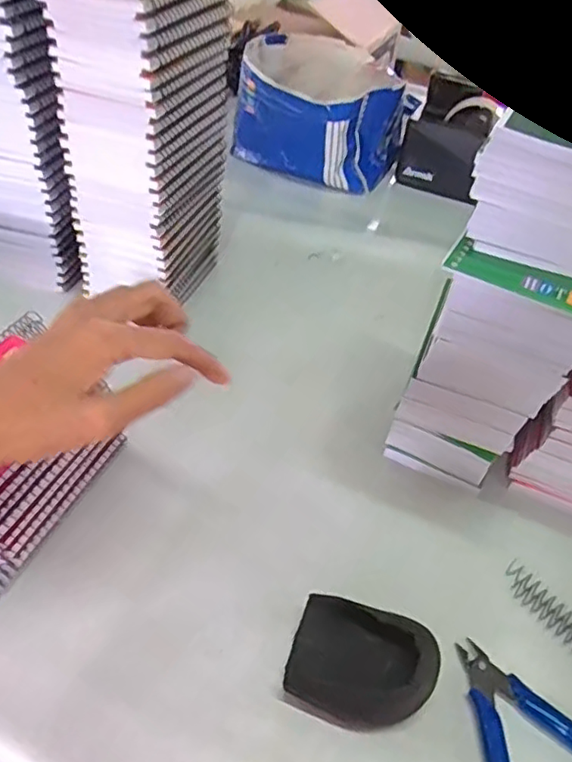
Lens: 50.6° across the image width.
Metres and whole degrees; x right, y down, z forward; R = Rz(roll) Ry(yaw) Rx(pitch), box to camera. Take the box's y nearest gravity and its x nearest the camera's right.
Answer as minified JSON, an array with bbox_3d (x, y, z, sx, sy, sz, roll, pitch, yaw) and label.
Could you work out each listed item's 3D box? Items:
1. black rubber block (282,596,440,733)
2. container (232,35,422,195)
[{"bbox_3d":[0.046,0.172,0.366,0.084,0.025,0.065,16,45,9],"label":"black rubber block"},{"bbox_3d":[0.045,-0.378,0.860,0.220,0.135,0.228,4,44,-3],"label":"container"}]

